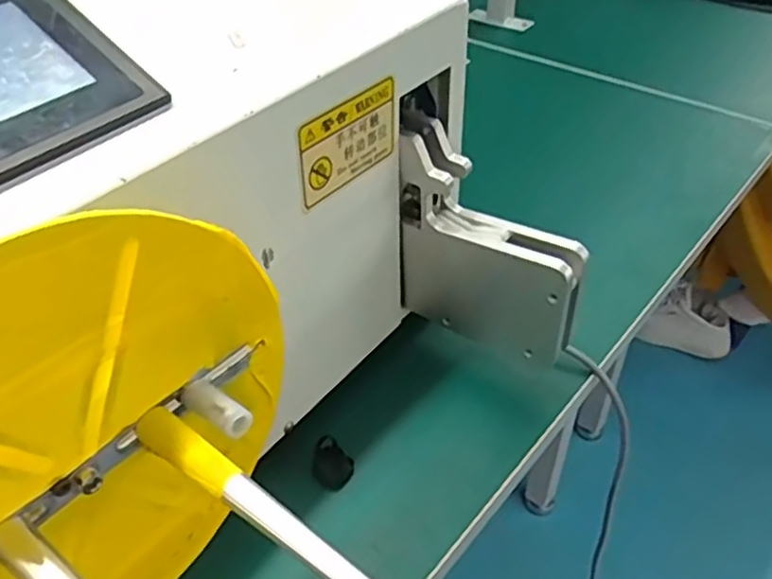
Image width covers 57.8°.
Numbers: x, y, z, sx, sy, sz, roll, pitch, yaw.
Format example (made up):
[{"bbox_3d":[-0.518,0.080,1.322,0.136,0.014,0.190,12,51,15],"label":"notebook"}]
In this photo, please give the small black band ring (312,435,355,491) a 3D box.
[{"bbox_3d":[-0.035,0.112,0.450,0.028,0.018,0.022,30,49,32],"label":"small black band ring"}]

